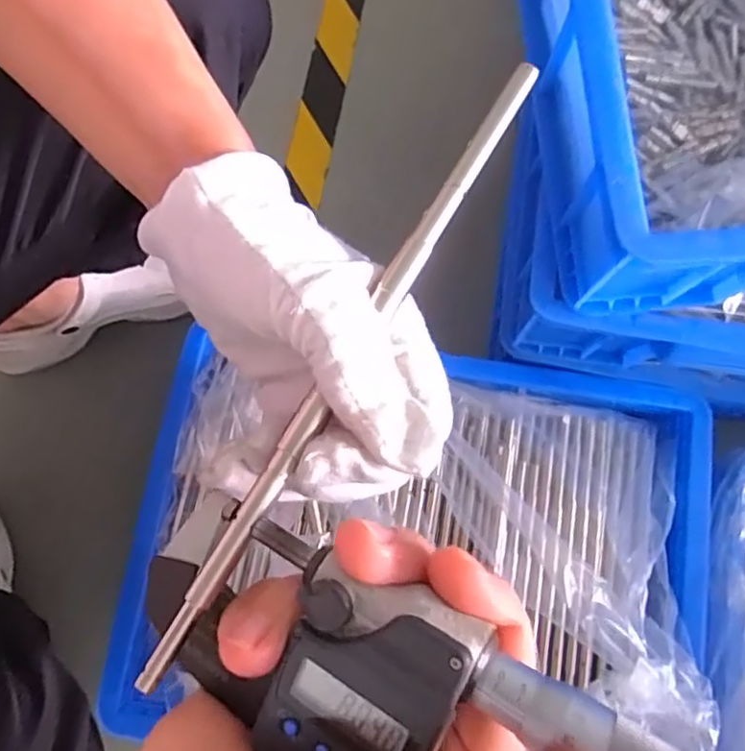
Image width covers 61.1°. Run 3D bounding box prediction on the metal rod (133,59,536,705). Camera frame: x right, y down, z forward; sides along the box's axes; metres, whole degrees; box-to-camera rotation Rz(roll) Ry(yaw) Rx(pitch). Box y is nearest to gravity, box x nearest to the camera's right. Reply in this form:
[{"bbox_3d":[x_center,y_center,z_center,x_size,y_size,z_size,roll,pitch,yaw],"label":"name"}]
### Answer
[{"bbox_3d":[-0.005,-0.009,0.184,0.007,0.006,0.210,30,79,8],"label":"metal rod"}]

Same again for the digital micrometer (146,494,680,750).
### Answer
[{"bbox_3d":[0.010,0.074,0.147,0.161,0.026,0.049,12,77,23],"label":"digital micrometer"}]

